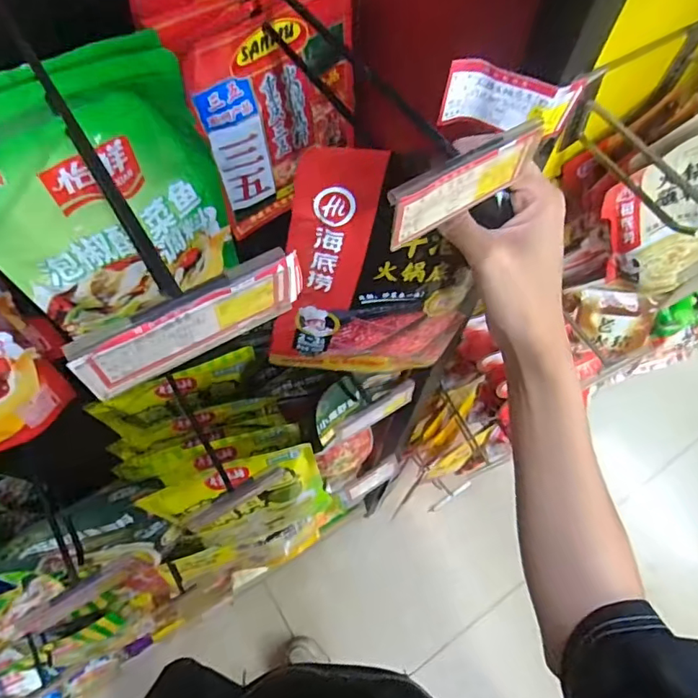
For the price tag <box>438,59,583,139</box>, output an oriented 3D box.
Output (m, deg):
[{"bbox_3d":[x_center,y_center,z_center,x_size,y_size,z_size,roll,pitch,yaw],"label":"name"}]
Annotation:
[{"bbox_3d":[0.097,-0.149,0.316,0.080,0.038,0.013,5,63,-1],"label":"price tag"}]

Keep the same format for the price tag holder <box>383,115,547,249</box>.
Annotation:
[{"bbox_3d":[0.063,-0.090,0.289,0.100,0.045,0.008,-31,69,-16],"label":"price tag holder"}]

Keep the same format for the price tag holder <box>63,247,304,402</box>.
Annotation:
[{"bbox_3d":[-0.069,-0.013,0.242,0.106,0.050,0.008,-29,69,-17],"label":"price tag holder"}]

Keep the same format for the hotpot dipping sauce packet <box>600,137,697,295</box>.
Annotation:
[{"bbox_3d":[0.294,-0.112,0.473,0.104,0.144,0.013,-19,41,27],"label":"hotpot dipping sauce packet"}]

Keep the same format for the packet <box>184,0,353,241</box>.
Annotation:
[{"bbox_3d":[-0.064,-0.207,0.487,0.146,0.195,0.034,-31,69,-17],"label":"packet"}]

